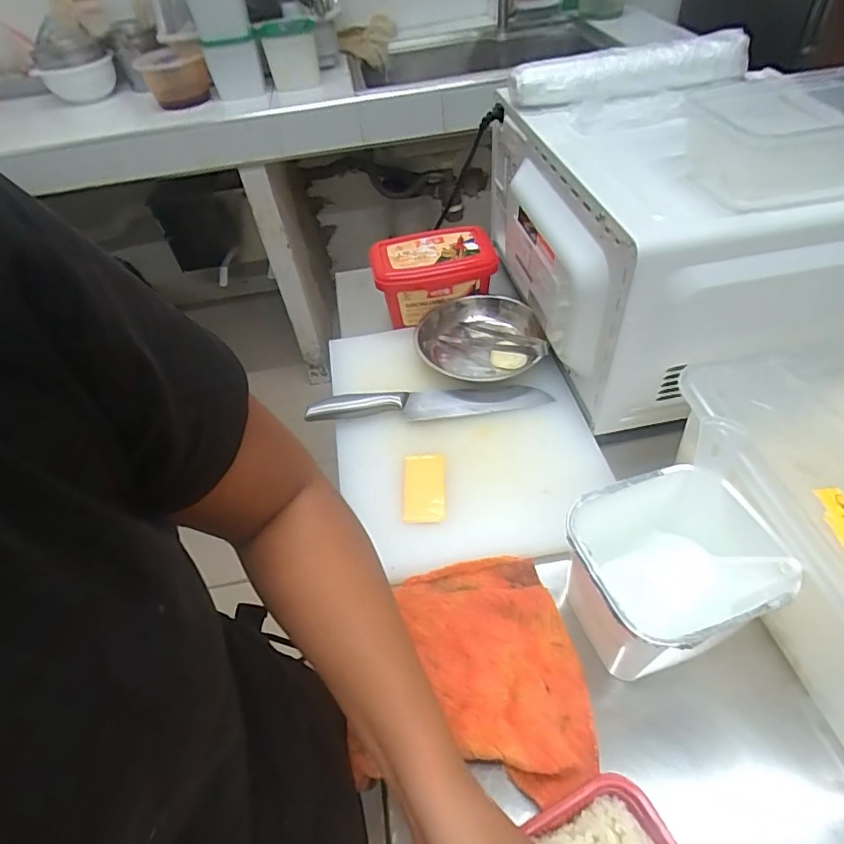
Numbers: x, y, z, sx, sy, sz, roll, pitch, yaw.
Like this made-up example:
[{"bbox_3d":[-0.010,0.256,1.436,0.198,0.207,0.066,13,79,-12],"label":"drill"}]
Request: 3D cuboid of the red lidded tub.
[{"bbox_3d":[0.015,-0.195,0.713,0.157,0.090,0.083,-11,48,-4],"label":"red lidded tub"}]

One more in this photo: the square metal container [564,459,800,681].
[{"bbox_3d":[0.182,0.124,0.410,0.127,0.121,0.114,-17,49,-10],"label":"square metal container"}]

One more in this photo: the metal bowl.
[{"bbox_3d":[0.071,-0.103,0.668,0.154,0.045,0.138,-2,48,4],"label":"metal bowl"}]

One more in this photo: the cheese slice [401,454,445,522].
[{"bbox_3d":[0.001,0.067,0.536,0.041,0.006,0.076,-2,48,3],"label":"cheese slice"}]

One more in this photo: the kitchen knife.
[{"bbox_3d":[0.007,-0.022,0.602,0.267,0.020,0.037,-4,48,2],"label":"kitchen knife"}]

